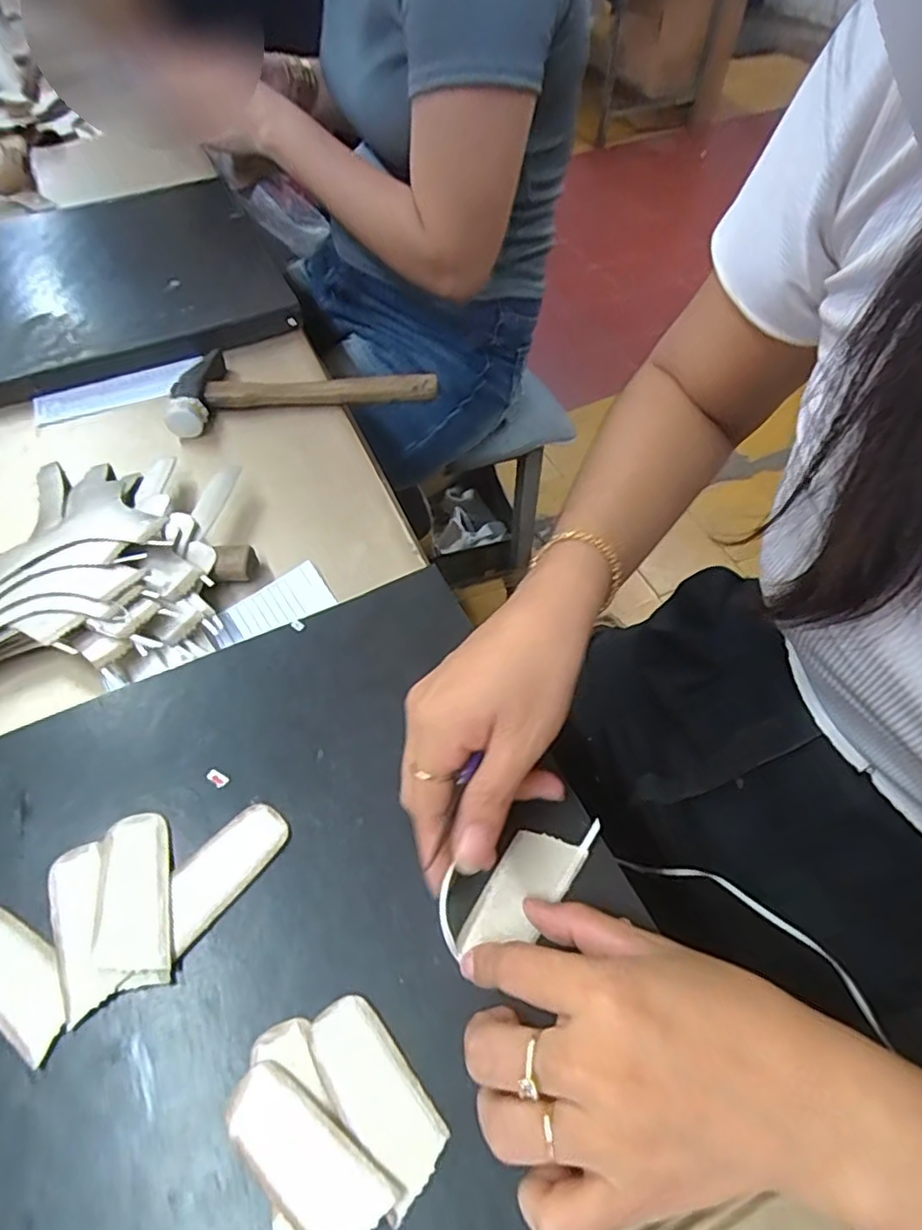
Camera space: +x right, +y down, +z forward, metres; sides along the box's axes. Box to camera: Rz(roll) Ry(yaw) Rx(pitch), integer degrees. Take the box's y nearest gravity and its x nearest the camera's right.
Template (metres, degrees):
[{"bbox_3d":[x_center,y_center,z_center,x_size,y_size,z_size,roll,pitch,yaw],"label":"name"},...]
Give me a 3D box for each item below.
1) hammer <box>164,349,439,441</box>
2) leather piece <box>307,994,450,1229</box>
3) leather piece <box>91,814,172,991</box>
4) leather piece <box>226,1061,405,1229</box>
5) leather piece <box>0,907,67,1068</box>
[{"bbox_3d":[-0.135,-0.205,0.534,0.216,0.024,0.091,-9,56,-7],"label":"hammer"},{"bbox_3d":[-0.035,0.191,0.250,0.030,0.004,0.071,-34,62,-22],"label":"leather piece"},{"bbox_3d":[-0.151,0.131,0.289,0.030,0.006,0.076,-14,56,-10],"label":"leather piece"},{"bbox_3d":[-0.061,0.208,0.239,0.071,0.006,0.032,31,60,19],"label":"leather piece"},{"bbox_3d":[-0.197,0.158,0.273,0.070,0.004,0.032,28,59,18],"label":"leather piece"}]

